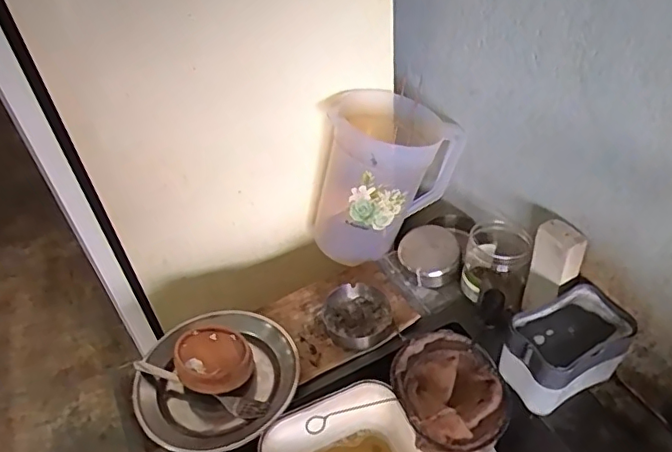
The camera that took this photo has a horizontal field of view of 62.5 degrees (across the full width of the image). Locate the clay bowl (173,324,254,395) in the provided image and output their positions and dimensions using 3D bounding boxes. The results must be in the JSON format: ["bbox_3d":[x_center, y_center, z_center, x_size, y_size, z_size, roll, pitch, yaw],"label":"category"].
[{"bbox_3d":[-0.162,0.170,0.736,0.099,0.033,0.104,-8,44,-4],"label":"clay bowl"}]

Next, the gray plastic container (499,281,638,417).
[{"bbox_3d":[0.283,0.155,0.695,0.139,0.099,0.089,-21,46,-17],"label":"gray plastic container"}]

